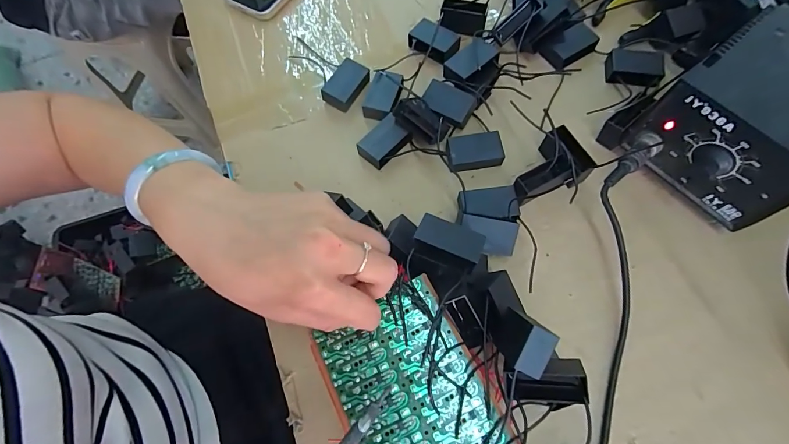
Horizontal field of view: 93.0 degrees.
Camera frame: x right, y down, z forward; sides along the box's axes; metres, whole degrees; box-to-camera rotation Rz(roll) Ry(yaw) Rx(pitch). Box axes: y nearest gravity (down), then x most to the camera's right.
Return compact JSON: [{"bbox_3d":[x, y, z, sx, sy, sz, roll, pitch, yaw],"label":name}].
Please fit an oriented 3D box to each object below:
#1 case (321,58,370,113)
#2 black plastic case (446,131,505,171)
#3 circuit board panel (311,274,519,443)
[{"bbox_3d":[-0.048,-0.137,0.378,0.031,0.021,0.050,32,73,14],"label":"case"},{"bbox_3d":[0.074,-0.065,0.349,0.051,0.019,0.027,-11,68,-2],"label":"black plastic case"},{"bbox_3d":[0.018,0.125,0.248,0.092,0.004,0.154,-26,70,-8],"label":"circuit board panel"}]

